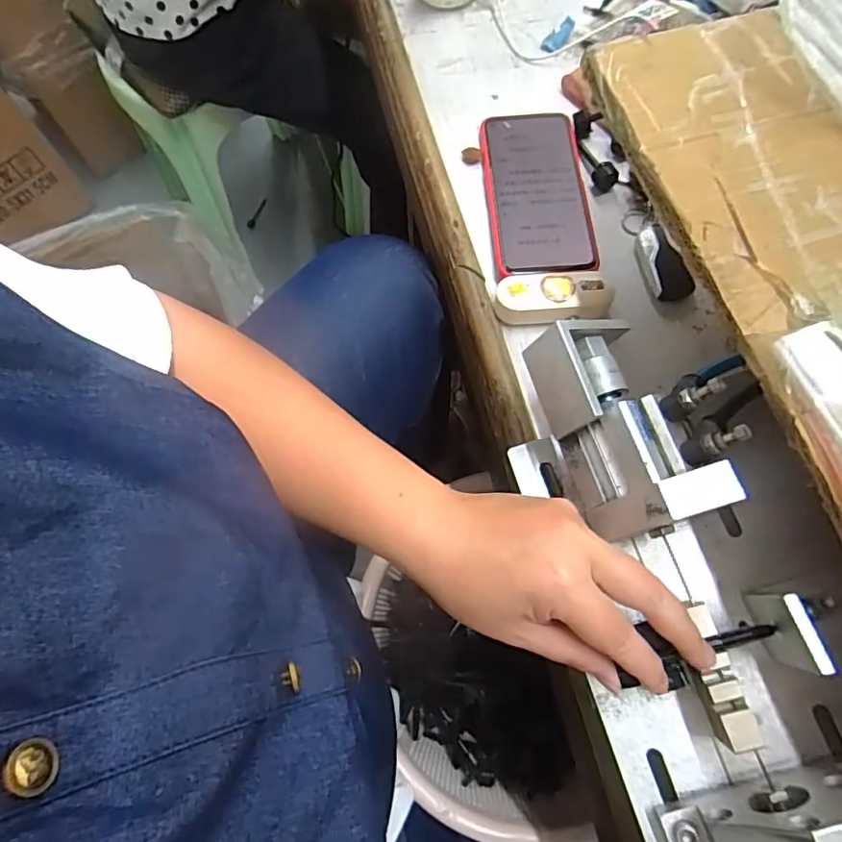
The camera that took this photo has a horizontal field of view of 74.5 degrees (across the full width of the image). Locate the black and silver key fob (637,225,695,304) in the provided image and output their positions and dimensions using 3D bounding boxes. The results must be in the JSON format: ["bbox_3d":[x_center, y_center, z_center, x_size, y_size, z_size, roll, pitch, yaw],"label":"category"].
[{"bbox_3d":[0.184,-0.121,0.425,0.029,0.013,0.061,-17,72,-4],"label":"black and silver key fob"}]

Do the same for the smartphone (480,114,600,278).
[{"bbox_3d":[0.093,-0.184,0.445,0.077,0.011,0.159,-4,71,0],"label":"smartphone"}]

